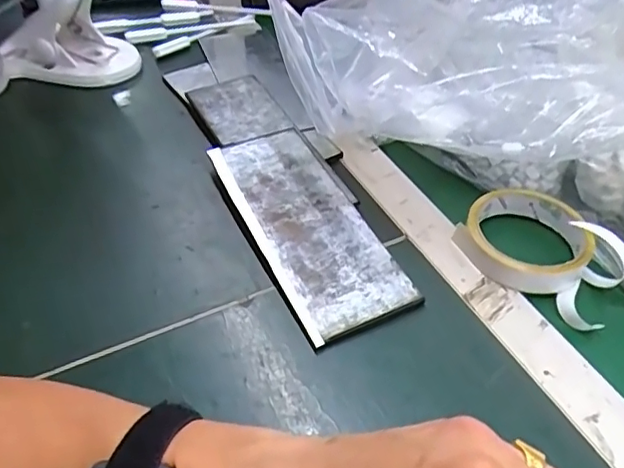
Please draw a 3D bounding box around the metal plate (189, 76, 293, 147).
[{"bbox_3d":[-0.071,-0.119,0.542,0.075,0.012,0.115,-14,47,-19],"label":"metal plate"}]

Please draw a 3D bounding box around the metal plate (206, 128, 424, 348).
[{"bbox_3d":[-0.004,-0.009,0.441,0.085,0.006,0.203,-19,54,-20],"label":"metal plate"}]

